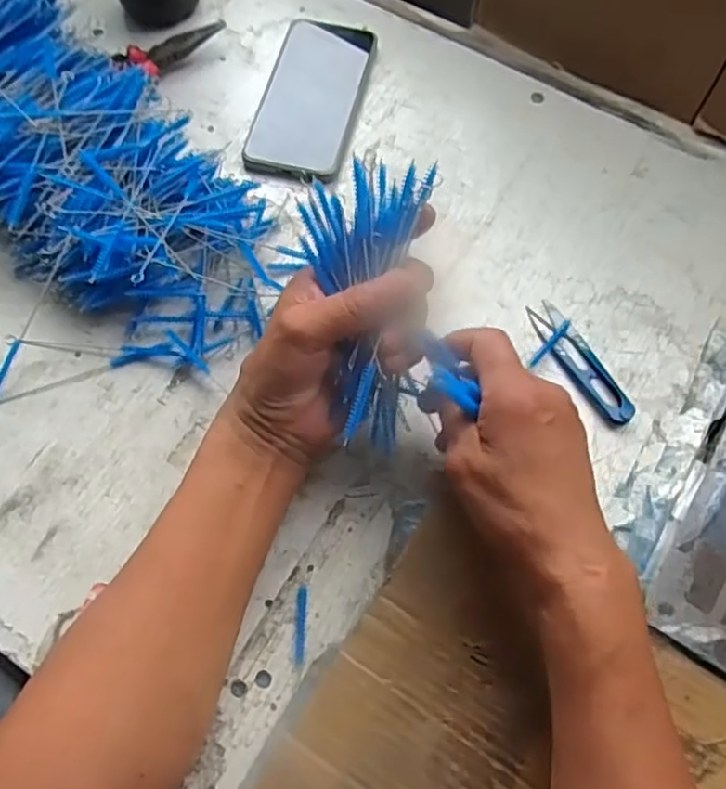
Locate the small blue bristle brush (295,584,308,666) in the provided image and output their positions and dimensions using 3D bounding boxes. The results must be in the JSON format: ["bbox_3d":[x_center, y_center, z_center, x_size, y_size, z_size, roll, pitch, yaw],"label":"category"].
[{"bbox_3d":[-0.036,0.134,0.378,0.006,0.004,0.044,1,66,1],"label":"small blue bristle brush"}]

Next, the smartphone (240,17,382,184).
[{"bbox_3d":[-0.041,-0.246,0.534,0.079,0.013,0.162,12,67,6],"label":"smartphone"}]

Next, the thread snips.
[{"bbox_3d":[0.148,-0.023,0.444,0.025,0.009,0.101,-21,68,-8],"label":"thread snips"}]

